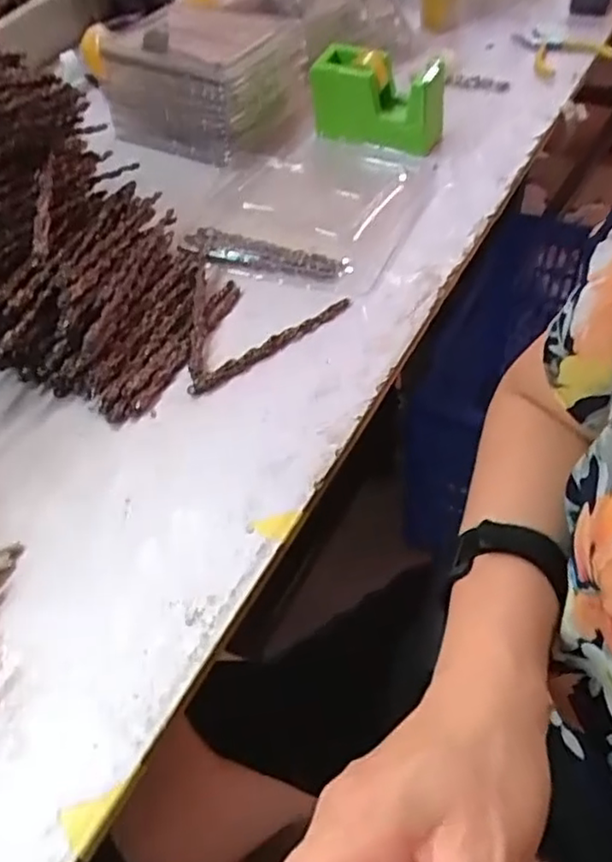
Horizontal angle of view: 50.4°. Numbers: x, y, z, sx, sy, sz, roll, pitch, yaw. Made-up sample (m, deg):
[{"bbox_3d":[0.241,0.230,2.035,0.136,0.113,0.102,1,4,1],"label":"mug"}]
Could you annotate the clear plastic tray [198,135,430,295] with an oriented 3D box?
[{"bbox_3d":[0.003,-0.237,0.664,0.210,0.026,0.268,14,53,14],"label":"clear plastic tray"}]

